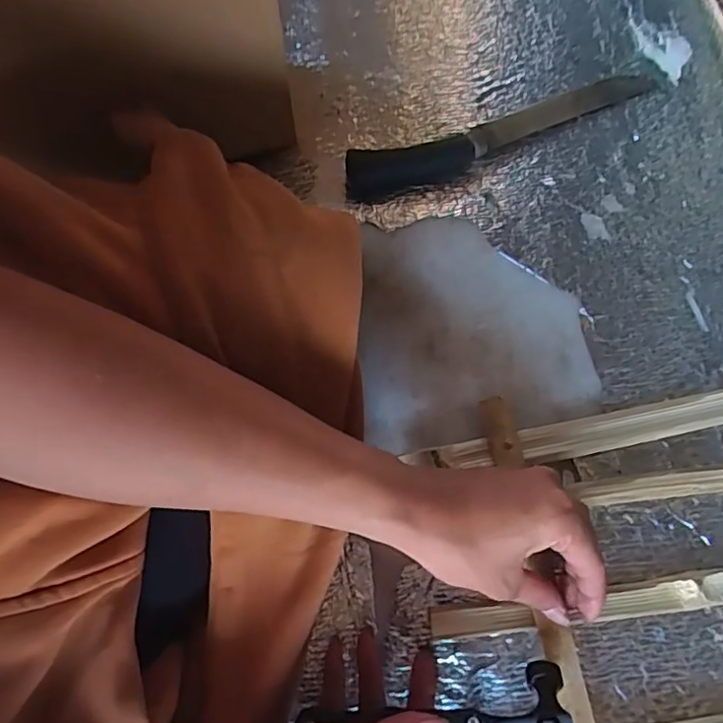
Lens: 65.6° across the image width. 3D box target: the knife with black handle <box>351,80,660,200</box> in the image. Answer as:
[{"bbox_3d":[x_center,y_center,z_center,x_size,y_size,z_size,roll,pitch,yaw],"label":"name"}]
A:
[{"bbox_3d":[0.125,-0.195,0.477,0.291,0.019,0.048,-20,74,-8],"label":"knife with black handle"}]

